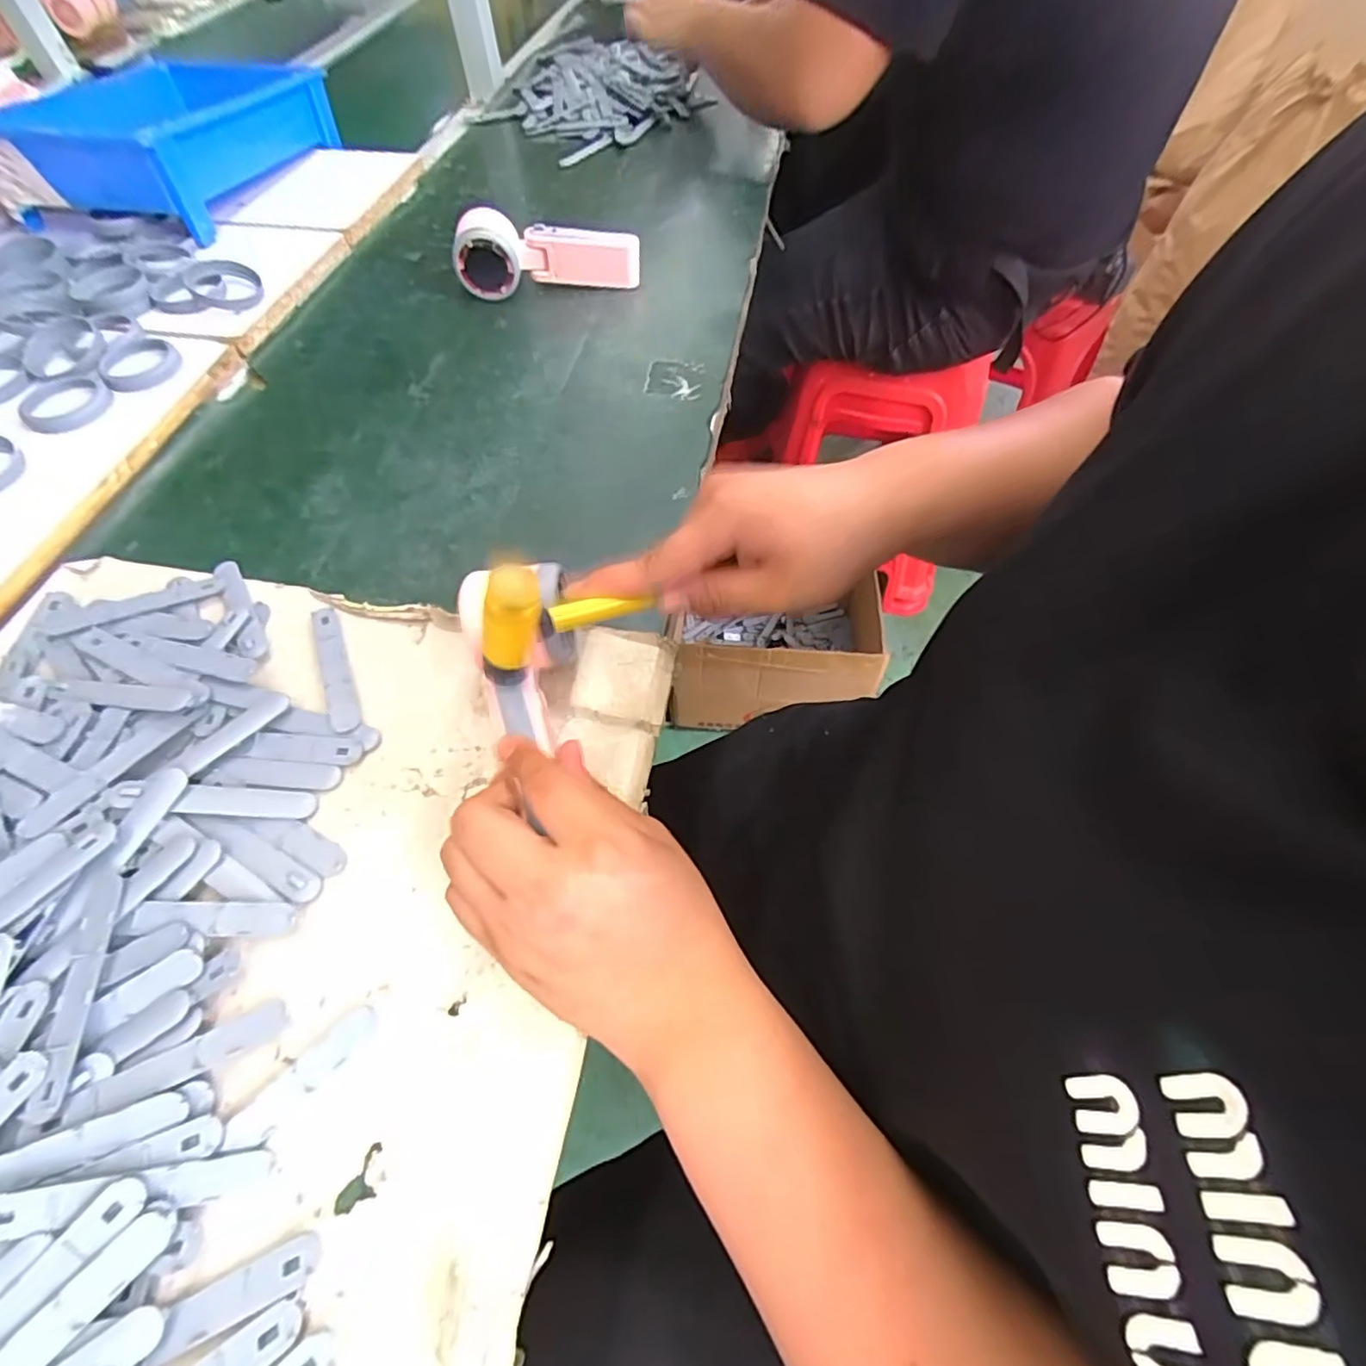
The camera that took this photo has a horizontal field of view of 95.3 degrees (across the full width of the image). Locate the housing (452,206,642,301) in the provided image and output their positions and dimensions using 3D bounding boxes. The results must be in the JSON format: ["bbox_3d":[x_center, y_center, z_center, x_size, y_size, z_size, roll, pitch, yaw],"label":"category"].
[{"bbox_3d":[-0.125,-0.398,0.576,0.164,0.062,0.038,-9,58,-3],"label":"housing"}]

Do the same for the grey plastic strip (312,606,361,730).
[{"bbox_3d":[-0.205,-0.010,0.367,0.016,0.004,0.092,-22,60,-12],"label":"grey plastic strip"}]

